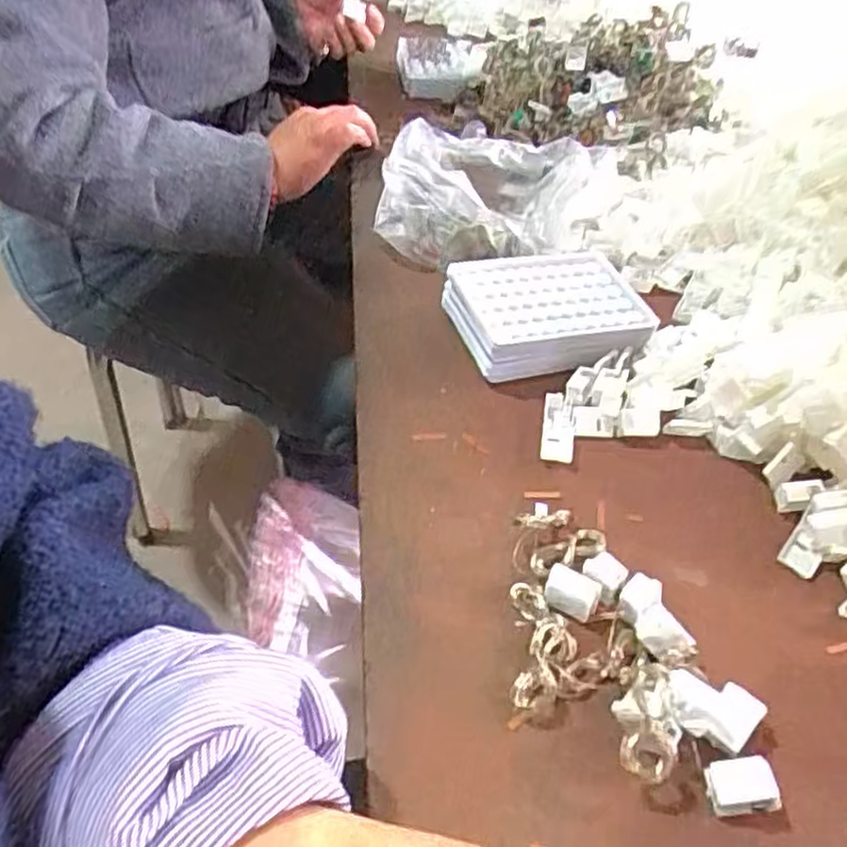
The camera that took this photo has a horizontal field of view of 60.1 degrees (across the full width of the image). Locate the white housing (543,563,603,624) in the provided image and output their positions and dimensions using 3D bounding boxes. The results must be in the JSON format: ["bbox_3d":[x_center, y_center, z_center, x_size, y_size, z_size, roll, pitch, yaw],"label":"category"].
[{"bbox_3d":[0.076,0.088,0.378,0.027,0.014,0.020,25,46,20],"label":"white housing"}]

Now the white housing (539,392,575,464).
[{"bbox_3d":[0.087,0.003,0.476,0.021,0.008,0.056,9,43,4],"label":"white housing"}]

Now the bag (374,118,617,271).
[{"bbox_3d":[0.061,-0.193,0.623,0.191,0.073,0.156,10,43,6],"label":"bag"}]

